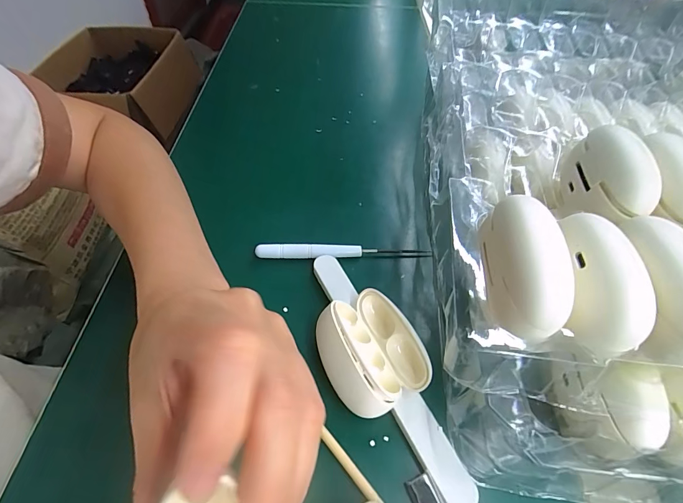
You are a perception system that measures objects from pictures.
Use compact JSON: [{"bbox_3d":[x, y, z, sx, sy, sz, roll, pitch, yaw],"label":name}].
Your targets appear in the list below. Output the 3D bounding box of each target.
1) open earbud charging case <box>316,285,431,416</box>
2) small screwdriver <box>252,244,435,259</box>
[{"bbox_3d":[0.017,0.059,0.216,0.057,0.027,0.065,-21,55,-18],"label":"open earbud charging case"},{"bbox_3d":[0.000,0.002,0.282,0.132,0.009,0.011,1,51,-1],"label":"small screwdriver"}]

